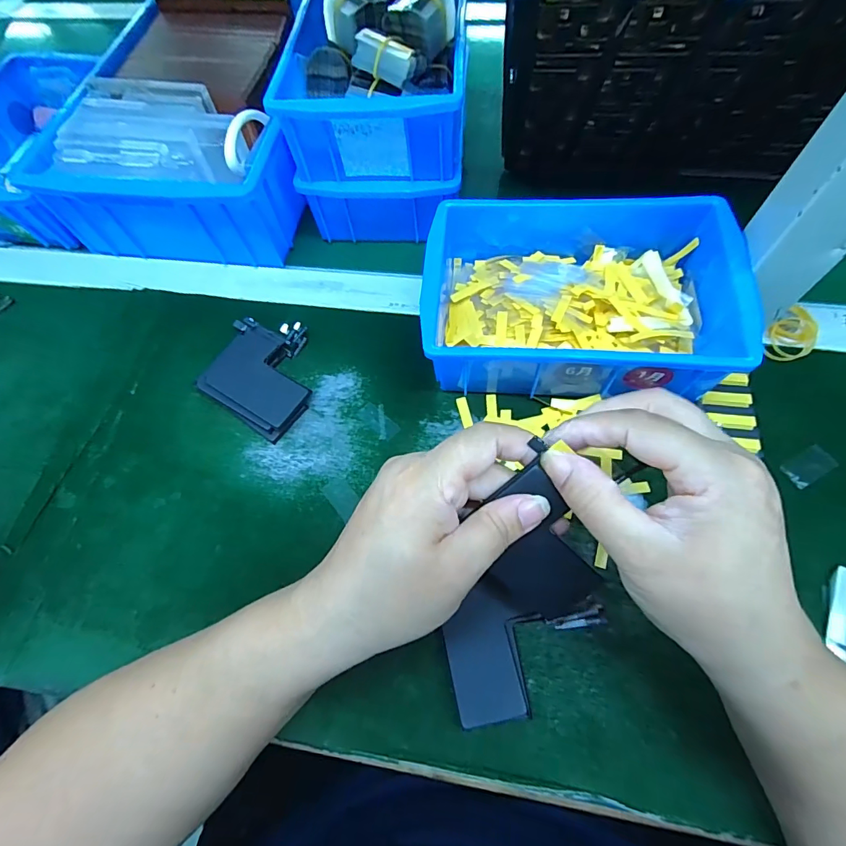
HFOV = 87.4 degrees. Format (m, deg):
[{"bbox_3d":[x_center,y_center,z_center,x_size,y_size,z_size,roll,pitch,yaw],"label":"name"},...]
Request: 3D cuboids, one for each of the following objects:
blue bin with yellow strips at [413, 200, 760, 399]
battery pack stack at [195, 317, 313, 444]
[{"bbox_3d":[0.105,-0.091,0.318,0.197,0.072,0.149,6,65,6],"label":"blue bin with yellow strips"},{"bbox_3d":[-0.120,-0.041,0.342,0.089,0.013,0.084,31,70,17],"label":"battery pack stack"}]

